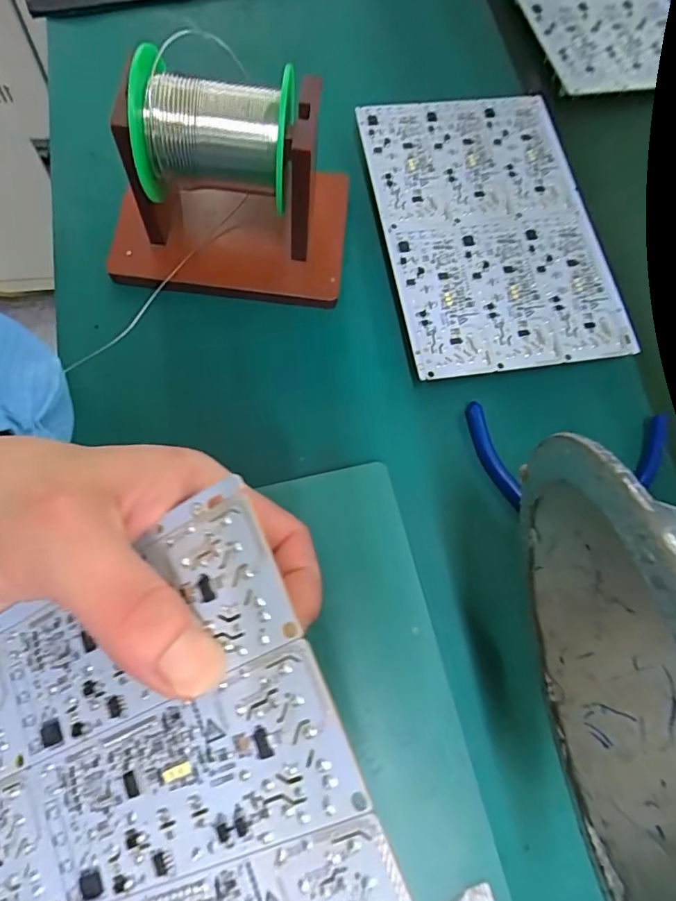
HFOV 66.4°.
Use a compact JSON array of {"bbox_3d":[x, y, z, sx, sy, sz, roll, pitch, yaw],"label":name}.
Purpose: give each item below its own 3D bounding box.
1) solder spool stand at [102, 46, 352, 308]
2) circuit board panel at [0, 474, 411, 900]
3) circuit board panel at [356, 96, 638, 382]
[{"bbox_3d":[-0.063,-0.155,0.281,0.138,0.080,0.092,4,72,-3],"label":"solder spool stand"},{"bbox_3d":[-0.086,0.116,0.154,0.204,0.004,0.132,-30,74,15],"label":"circuit board panel"},{"bbox_3d":[0.096,-0.144,0.330,0.136,0.004,0.201,-9,73,-7],"label":"circuit board panel"}]

